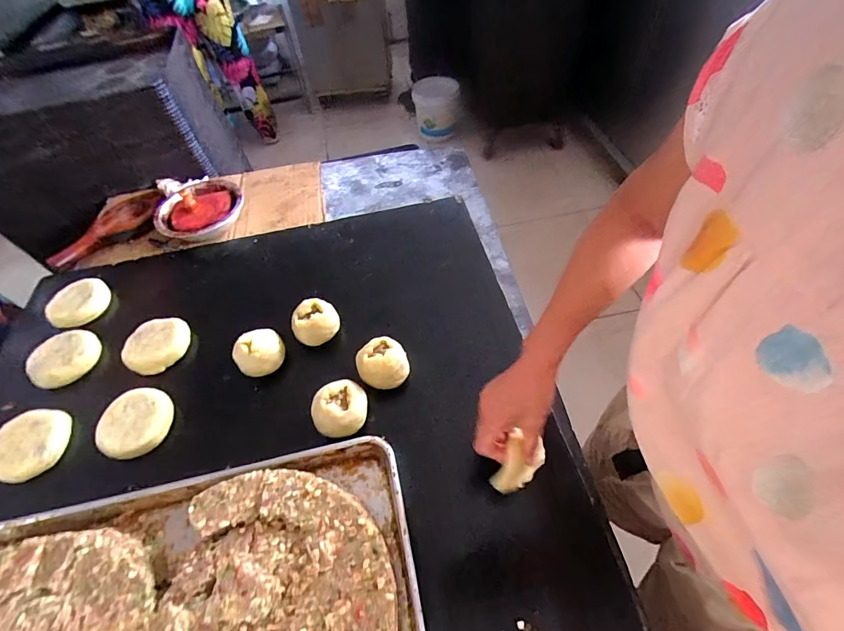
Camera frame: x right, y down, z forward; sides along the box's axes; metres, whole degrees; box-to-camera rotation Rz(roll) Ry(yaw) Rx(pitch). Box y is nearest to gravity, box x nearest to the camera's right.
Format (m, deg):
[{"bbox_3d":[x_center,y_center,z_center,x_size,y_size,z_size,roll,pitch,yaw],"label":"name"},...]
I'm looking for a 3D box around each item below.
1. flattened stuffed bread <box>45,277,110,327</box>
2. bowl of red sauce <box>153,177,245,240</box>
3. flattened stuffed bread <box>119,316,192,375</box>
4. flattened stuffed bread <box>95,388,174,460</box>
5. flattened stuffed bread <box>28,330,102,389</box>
[{"bbox_3d":[-0.650,-0.026,0.747,0.096,0.027,0.105,-2,52,2],"label":"flattened stuffed bread"},{"bbox_3d":[-0.491,-0.235,0.881,0.179,0.067,0.181,-2,52,2],"label":"bowl of red sauce"},{"bbox_3d":[-0.458,0.044,0.676,0.095,0.027,0.106,32,60,25],"label":"flattened stuffed bread"},{"bbox_3d":[-0.428,0.155,0.594,0.097,0.022,0.100,-28,55,-17],"label":"flattened stuffed bread"},{"bbox_3d":[-0.610,0.070,0.669,0.107,0.017,0.105,-2,52,2],"label":"flattened stuffed bread"}]

